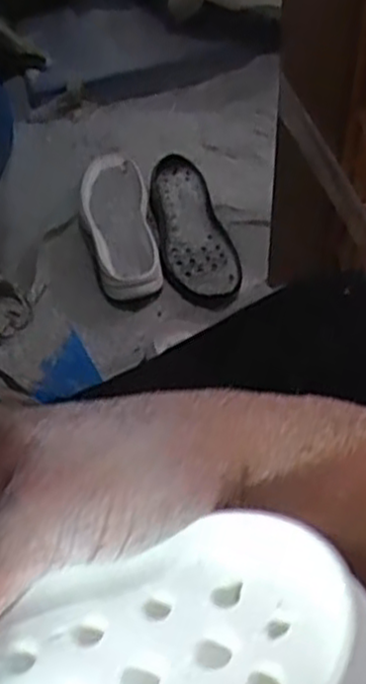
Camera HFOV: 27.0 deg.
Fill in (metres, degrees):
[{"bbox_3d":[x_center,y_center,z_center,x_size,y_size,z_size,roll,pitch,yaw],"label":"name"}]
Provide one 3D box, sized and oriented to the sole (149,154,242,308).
[{"bbox_3d":[0.014,-0.179,1.183,0.114,0.040,0.297,-8,52,-3],"label":"sole"}]

